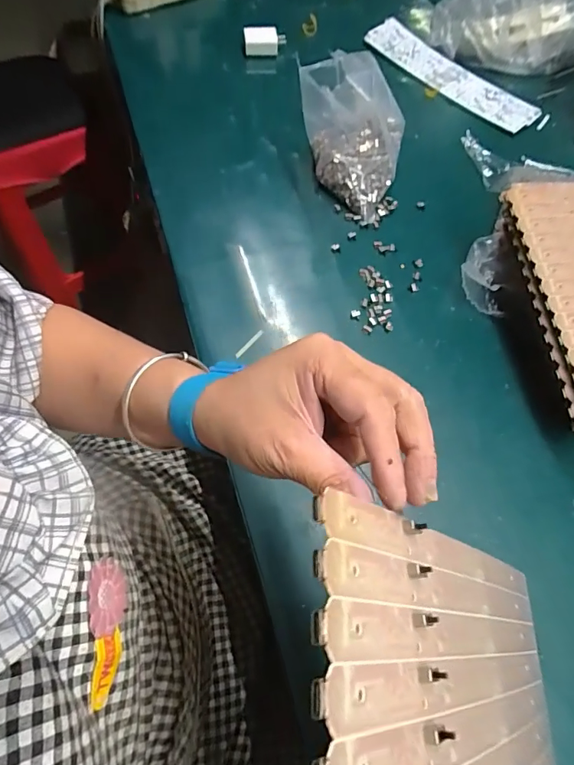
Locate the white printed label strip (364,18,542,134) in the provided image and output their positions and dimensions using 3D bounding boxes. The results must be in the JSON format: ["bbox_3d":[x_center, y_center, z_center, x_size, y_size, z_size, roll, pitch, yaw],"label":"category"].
[{"bbox_3d":[0.235,-0.461,0.653,0.085,0.008,0.292,-34,69,-19],"label":"white printed label strip"}]

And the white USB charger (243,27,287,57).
[{"bbox_3d":[-0.033,-0.509,0.653,0.061,0.024,0.037,1,62,-2],"label":"white USB charger"}]

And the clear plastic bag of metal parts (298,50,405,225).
[{"bbox_3d":[0.068,-0.279,0.496,0.121,0.107,0.129,15,63,5],"label":"clear plastic bag of metal parts"}]

